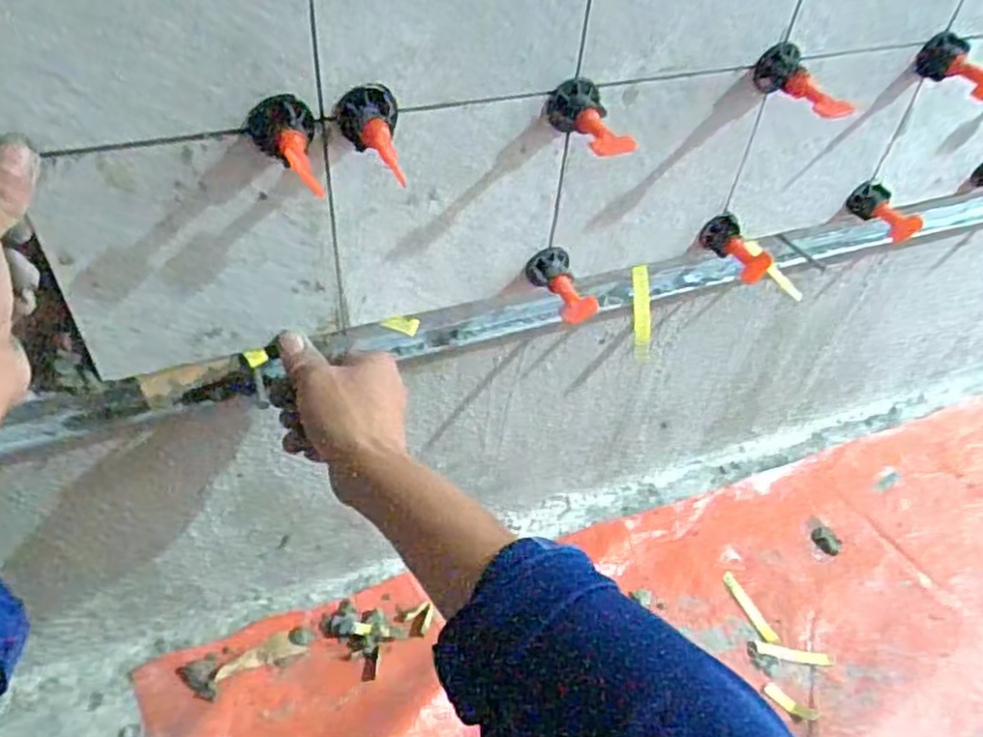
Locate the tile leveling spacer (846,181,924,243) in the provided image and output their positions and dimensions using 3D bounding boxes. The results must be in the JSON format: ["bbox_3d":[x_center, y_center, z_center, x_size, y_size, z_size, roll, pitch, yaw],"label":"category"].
[{"bbox_3d":[0.327,-0.128,0.595,0.031,0.030,0.058,-22,52,-26],"label":"tile leveling spacer"}]

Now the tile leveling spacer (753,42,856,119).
[{"bbox_3d":[0.196,-0.177,0.453,0.029,0.028,0.063,-12,48,-18],"label":"tile leveling spacer"}]

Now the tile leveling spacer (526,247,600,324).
[{"bbox_3d":[0.051,-0.056,0.502,0.032,0.027,0.055,-13,49,-18],"label":"tile leveling spacer"}]

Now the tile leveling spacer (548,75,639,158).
[{"bbox_3d":[0.058,-0.141,0.419,0.034,0.029,0.052,-10,48,-15],"label":"tile leveling spacer"}]

